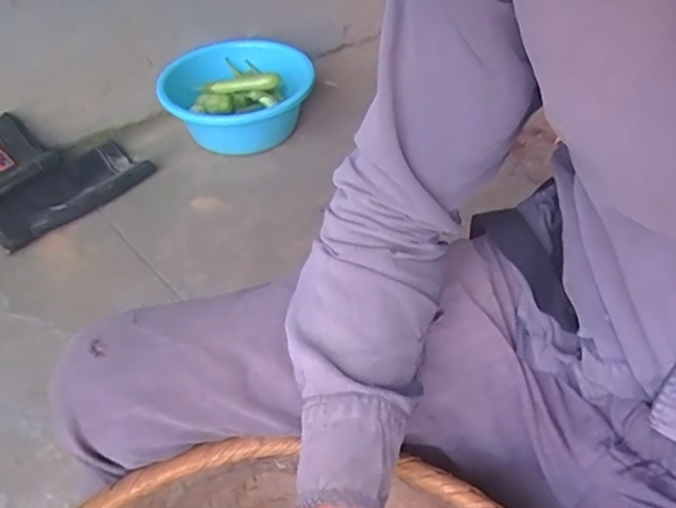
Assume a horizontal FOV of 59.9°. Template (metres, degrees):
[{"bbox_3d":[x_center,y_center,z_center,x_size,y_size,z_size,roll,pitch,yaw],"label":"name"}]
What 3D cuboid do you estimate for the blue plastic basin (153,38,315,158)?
[{"bbox_3d":[-0.223,-0.352,1.348,0.312,0.146,0.307,-1,45,1],"label":"blue plastic basin"}]

